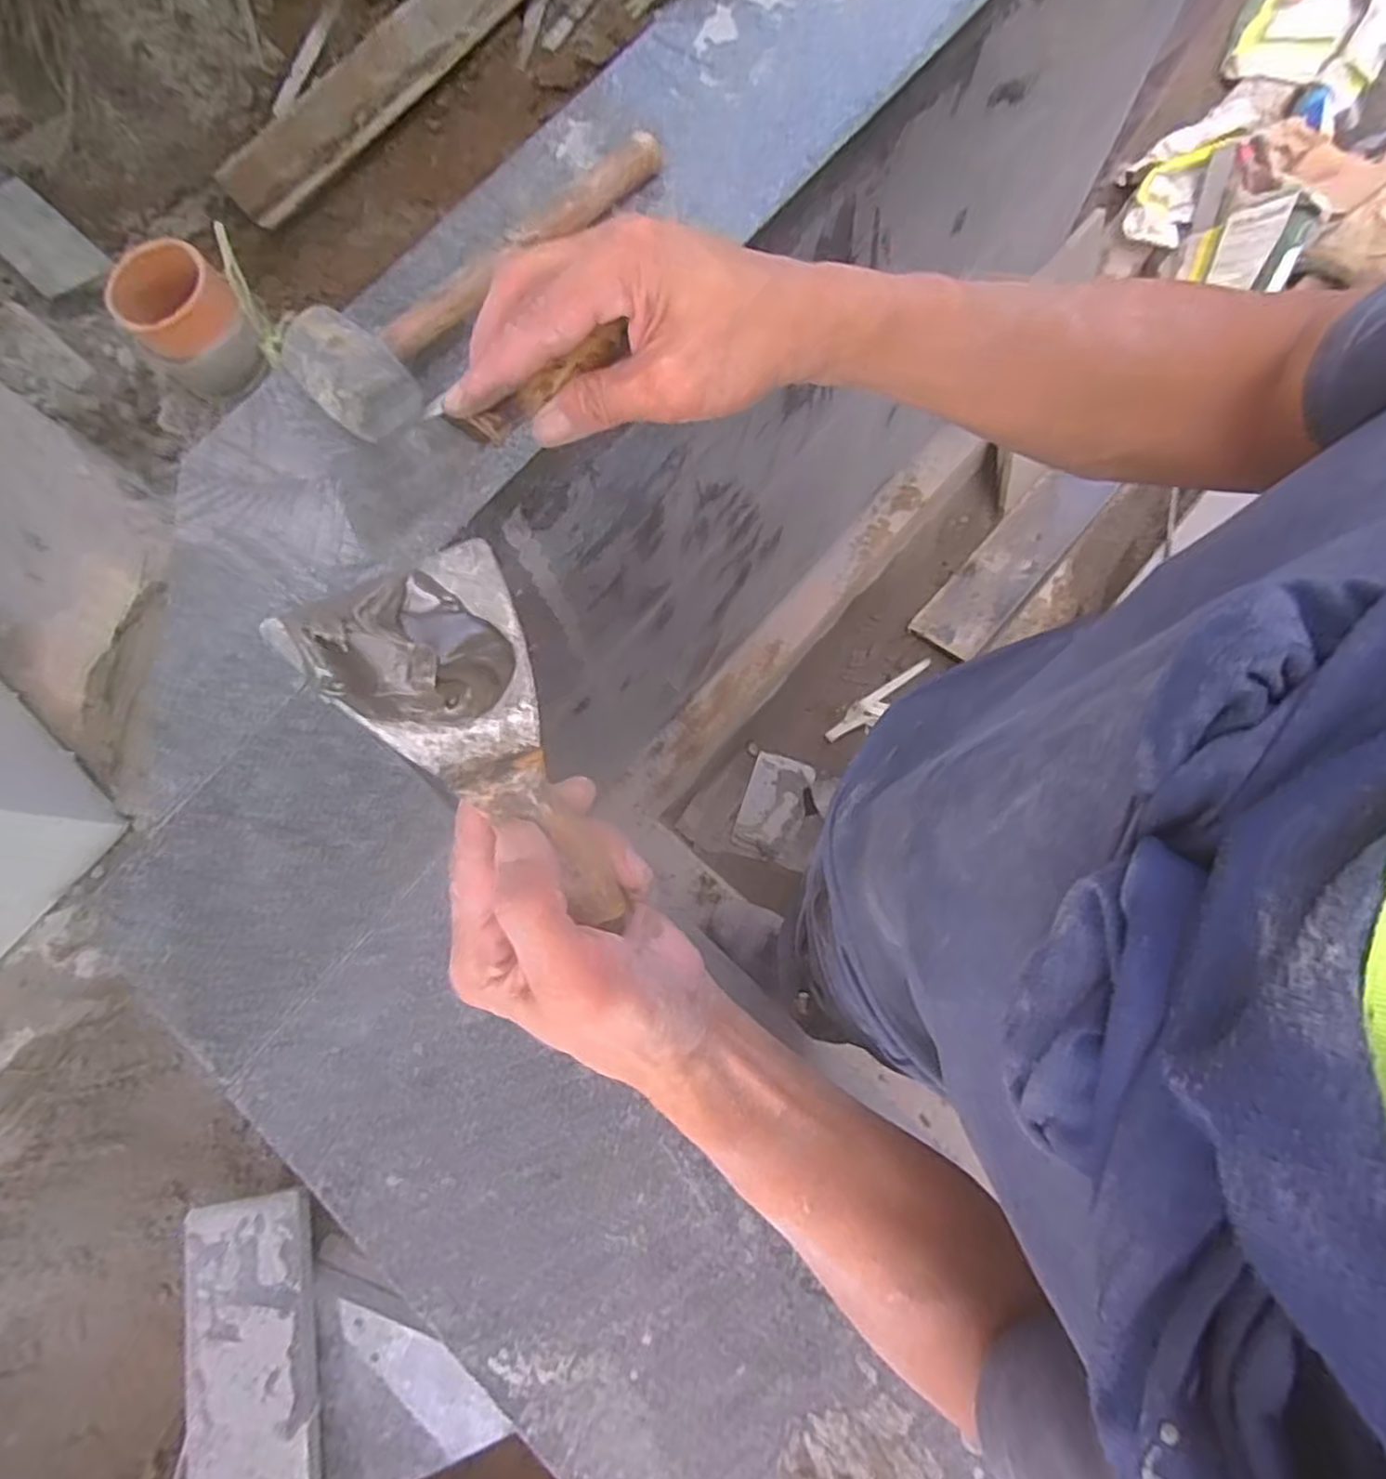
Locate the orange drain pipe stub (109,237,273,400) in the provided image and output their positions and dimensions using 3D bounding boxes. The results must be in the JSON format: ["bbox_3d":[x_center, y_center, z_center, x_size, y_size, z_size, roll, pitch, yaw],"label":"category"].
[{"bbox_3d":[-0.415,-0.342,0.613,0.086,0.078,0.088,-42,78,-6],"label":"orange drain pipe stub"}]

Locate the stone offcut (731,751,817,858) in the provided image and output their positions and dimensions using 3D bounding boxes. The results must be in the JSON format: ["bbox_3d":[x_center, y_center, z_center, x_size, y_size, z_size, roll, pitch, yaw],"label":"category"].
[{"bbox_3d":[0.182,0.145,1.659,0.135,0.020,0.223,19,79,7],"label":"stone offcut"}]

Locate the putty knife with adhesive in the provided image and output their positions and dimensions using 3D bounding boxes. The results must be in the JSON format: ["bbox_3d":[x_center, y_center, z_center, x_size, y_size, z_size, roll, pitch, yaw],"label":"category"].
[{"bbox_3d":[-0.066,0.013,0.260,0.066,0.157,0.028,-30,39,-5],"label":"putty knife with adhesive"}]

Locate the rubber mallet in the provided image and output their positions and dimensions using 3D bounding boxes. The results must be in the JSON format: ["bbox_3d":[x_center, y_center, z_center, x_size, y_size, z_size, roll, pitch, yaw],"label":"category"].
[{"bbox_3d":[-0.158,-0.372,0.555,0.097,0.051,0.334,37,82,10],"label":"rubber mallet"}]

